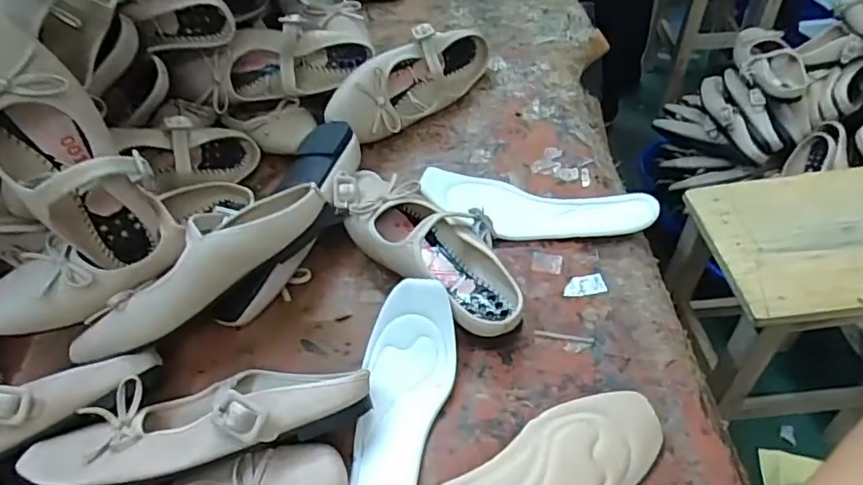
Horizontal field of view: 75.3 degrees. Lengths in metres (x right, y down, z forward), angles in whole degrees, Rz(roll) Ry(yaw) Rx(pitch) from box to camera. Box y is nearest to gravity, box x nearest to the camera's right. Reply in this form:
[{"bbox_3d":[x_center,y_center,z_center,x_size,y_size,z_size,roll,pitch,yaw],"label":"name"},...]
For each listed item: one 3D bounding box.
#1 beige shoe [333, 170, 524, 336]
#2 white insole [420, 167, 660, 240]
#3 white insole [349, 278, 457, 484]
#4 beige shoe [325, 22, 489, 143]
[{"bbox_3d":[-0.002,-0.002,0.527,0.088,0.060,0.233,-37,55,-24],"label":"beige shoe"},{"bbox_3d":[0.101,-0.037,0.566,0.229,0.028,0.066,12,51,17],"label":"white insole"},{"bbox_3d":[-0.026,0.129,0.416,0.071,0.051,0.206,3,49,10],"label":"white insole"},{"bbox_3d":[-0.030,-0.202,0.680,0.232,0.101,0.064,-35,54,-22],"label":"beige shoe"}]

